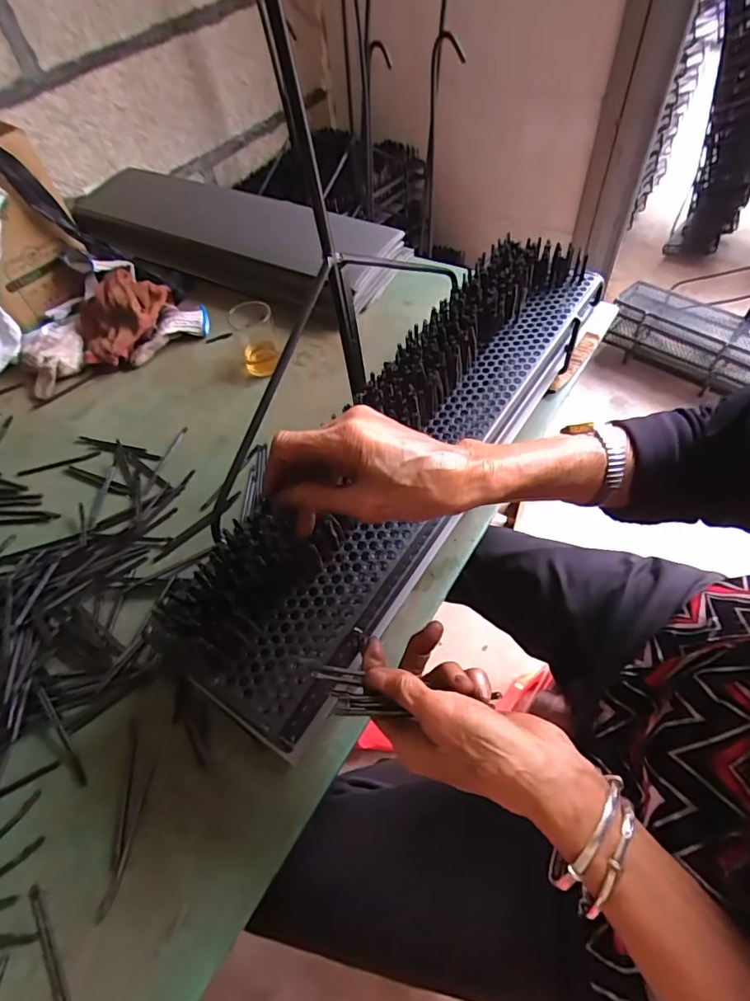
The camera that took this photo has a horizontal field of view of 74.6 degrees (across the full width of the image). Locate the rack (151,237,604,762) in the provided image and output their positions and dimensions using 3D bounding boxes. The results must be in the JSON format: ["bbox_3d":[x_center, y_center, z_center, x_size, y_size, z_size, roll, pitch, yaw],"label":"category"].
[{"bbox_3d":[0.045,-0.066,0.471,0.140,0.080,0.584,26,65,22],"label":"rack"}]

